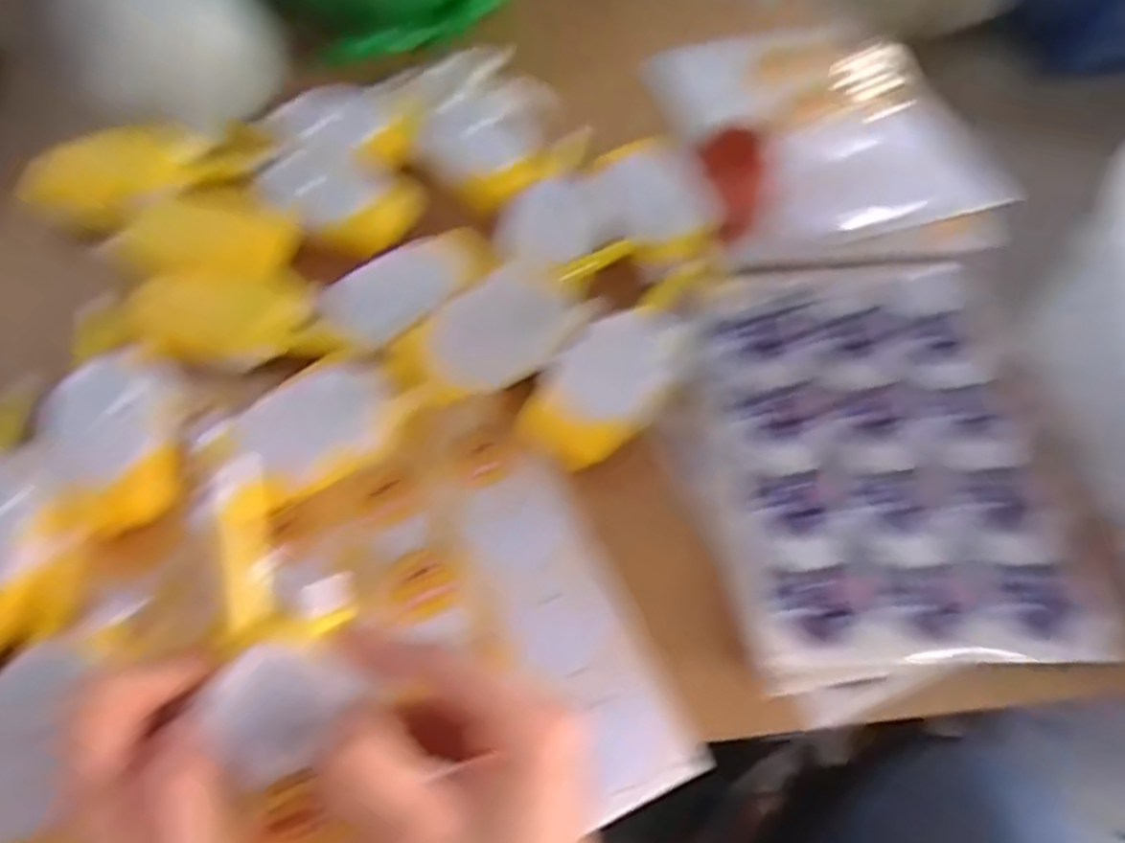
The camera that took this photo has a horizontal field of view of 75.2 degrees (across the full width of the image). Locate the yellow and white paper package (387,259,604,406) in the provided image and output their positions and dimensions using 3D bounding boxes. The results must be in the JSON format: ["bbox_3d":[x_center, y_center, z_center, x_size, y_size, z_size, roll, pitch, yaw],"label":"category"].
[{"bbox_3d":[-0.043,-0.055,0.459,0.124,0.022,0.067,-37,66,-20],"label":"yellow and white paper package"}]

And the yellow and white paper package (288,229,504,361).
[{"bbox_3d":[-0.106,-0.084,0.471,0.136,0.024,0.065,-36,66,-19],"label":"yellow and white paper package"}]

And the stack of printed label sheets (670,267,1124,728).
[{"bbox_3d":[0.185,0.017,0.442,0.210,0.012,0.277,-4,59,-3],"label":"stack of printed label sheets"}]

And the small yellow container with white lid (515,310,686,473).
[{"bbox_3d":[0.031,-0.026,0.458,0.064,0.017,0.126,35,65,19],"label":"small yellow container with white lid"}]

